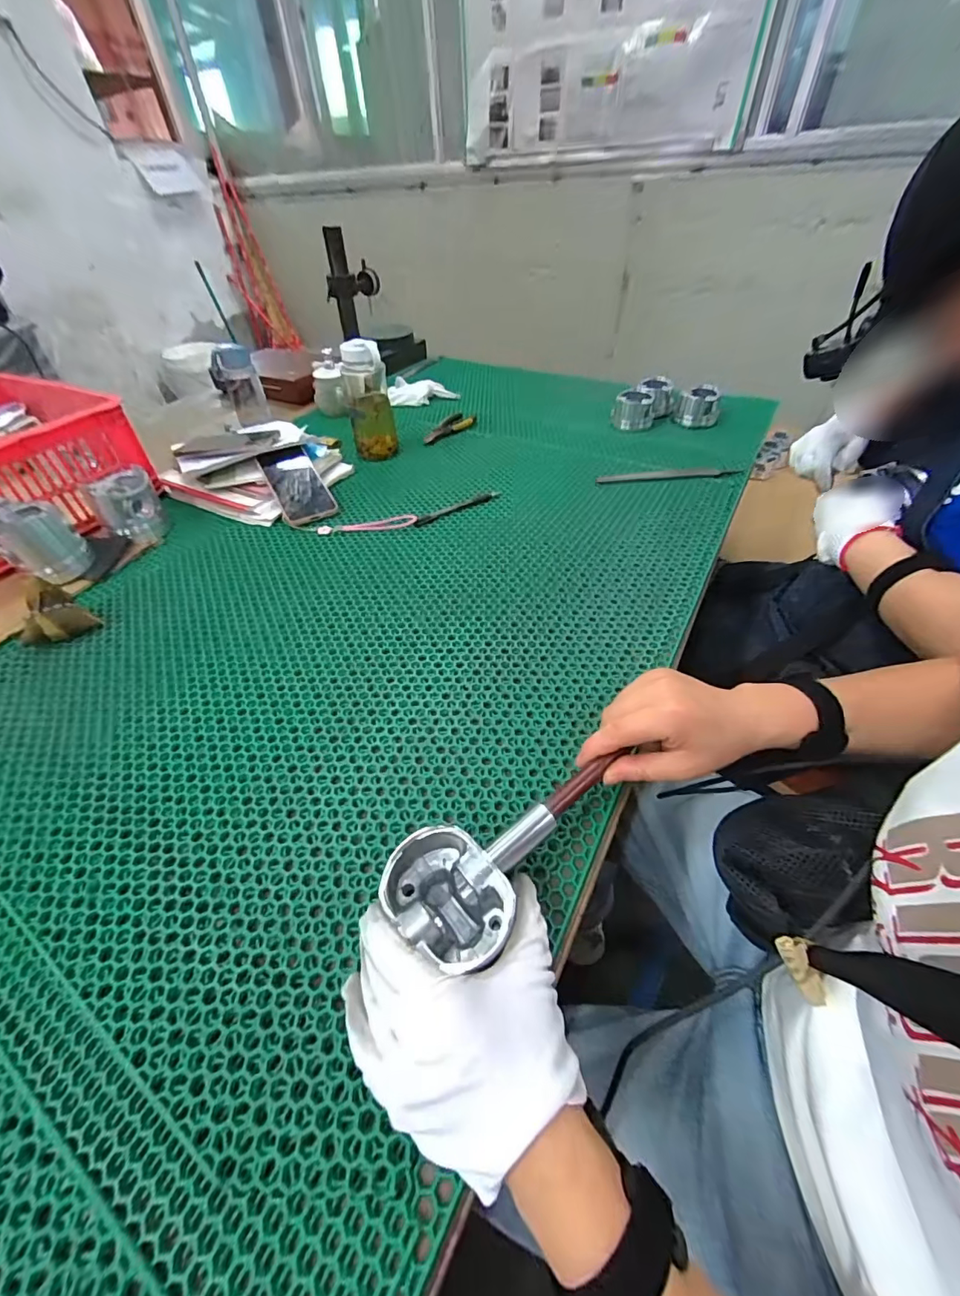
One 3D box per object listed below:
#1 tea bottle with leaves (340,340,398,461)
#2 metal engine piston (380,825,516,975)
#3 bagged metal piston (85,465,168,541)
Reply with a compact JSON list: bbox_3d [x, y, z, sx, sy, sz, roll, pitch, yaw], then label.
[{"bbox_3d":[-0.196,-0.434,0.802,0.078,0.177,0.072,-12,48,-8],"label":"tea bottle with leaves"},{"bbox_3d":[-0.020,0.166,0.301,0.065,0.046,0.083,-37,56,-27],"label":"metal engine piston"},{"bbox_3d":[-0.516,-0.210,0.675,0.079,0.072,0.088,-30,53,-23],"label":"bagged metal piston"}]

